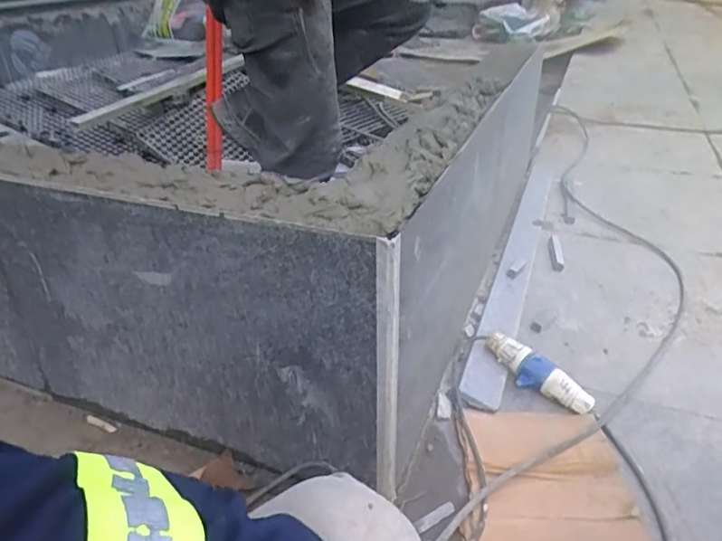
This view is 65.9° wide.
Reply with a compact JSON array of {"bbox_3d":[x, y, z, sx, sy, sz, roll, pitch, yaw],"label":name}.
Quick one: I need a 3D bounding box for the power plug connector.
[{"bbox_3d":[0.290,0.169,0.931,0.056,0.047,0.198,-23,38,-35],"label":"power plug connector"}]

